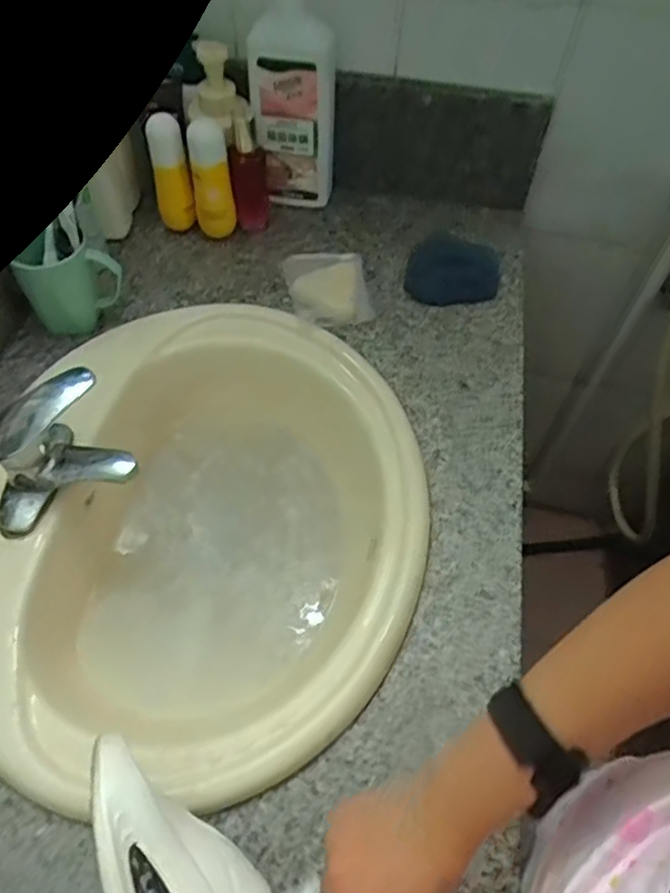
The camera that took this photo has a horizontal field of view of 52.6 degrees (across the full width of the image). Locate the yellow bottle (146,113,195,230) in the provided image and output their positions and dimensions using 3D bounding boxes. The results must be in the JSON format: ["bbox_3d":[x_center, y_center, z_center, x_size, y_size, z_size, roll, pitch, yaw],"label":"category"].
[{"bbox_3d":[-0.200,-0.331,0.836,0.044,0.144,0.049,-13,59,-10],"label":"yellow bottle"}]

